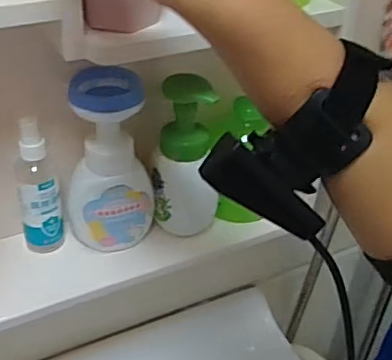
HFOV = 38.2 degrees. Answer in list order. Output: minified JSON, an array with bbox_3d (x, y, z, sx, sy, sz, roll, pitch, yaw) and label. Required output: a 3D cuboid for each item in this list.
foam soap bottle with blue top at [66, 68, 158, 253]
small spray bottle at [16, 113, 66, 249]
[{"bbox_3d":[-0.081,-0.015,0.527,0.081,0.167,0.056,-2,37,-7],"label":"foam soap bottle with blue top"},{"bbox_3d":[-0.145,0.010,0.523,0.037,0.139,0.032,-8,38,-15],"label":"small spray bottle"}]

